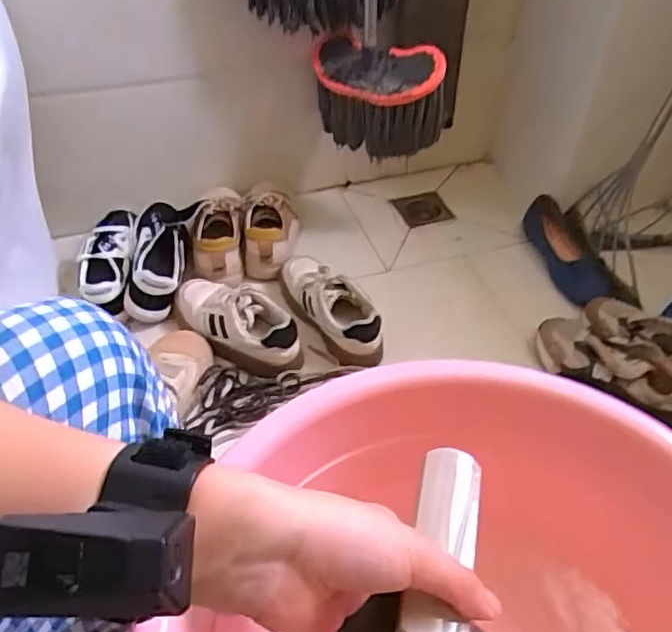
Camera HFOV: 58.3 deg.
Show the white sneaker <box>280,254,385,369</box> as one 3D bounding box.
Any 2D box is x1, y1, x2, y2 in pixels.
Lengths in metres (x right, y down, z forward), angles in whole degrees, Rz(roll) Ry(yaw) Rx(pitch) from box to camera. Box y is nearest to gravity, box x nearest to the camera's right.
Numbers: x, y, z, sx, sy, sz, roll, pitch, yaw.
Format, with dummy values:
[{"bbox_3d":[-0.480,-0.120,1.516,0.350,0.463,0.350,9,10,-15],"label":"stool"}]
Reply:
[{"bbox_3d":[-0.012,-0.012,0.953,0.087,0.103,0.251,-28,50,-21],"label":"white sneaker"}]

